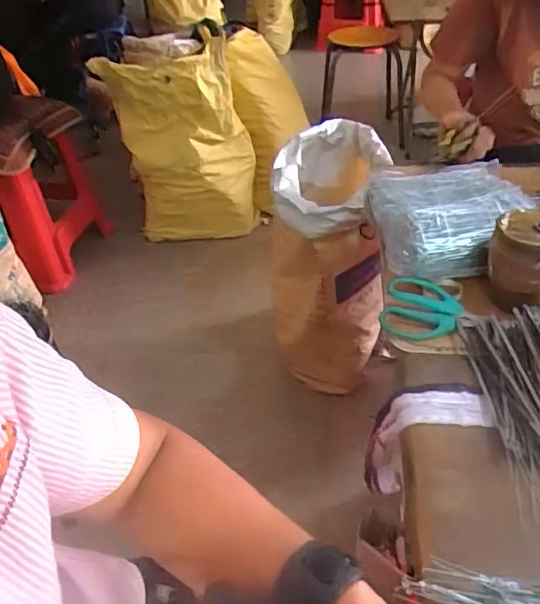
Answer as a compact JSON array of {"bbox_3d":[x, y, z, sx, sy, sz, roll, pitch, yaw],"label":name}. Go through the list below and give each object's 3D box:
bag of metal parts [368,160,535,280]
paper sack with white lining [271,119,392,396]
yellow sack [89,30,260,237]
[{"bbox_3d":[0.256,-0.118,0.810,0.220,0.075,0.211,-6,40,-2],"label":"bag of metal parts"},{"bbox_3d":[0.138,-0.101,1.373,0.257,0.511,0.344,1,40,6],"label":"paper sack with white lining"},{"bbox_3d":[-0.248,-0.461,1.730,0.399,0.561,0.247,-8,40,-5],"label":"yellow sack"}]

